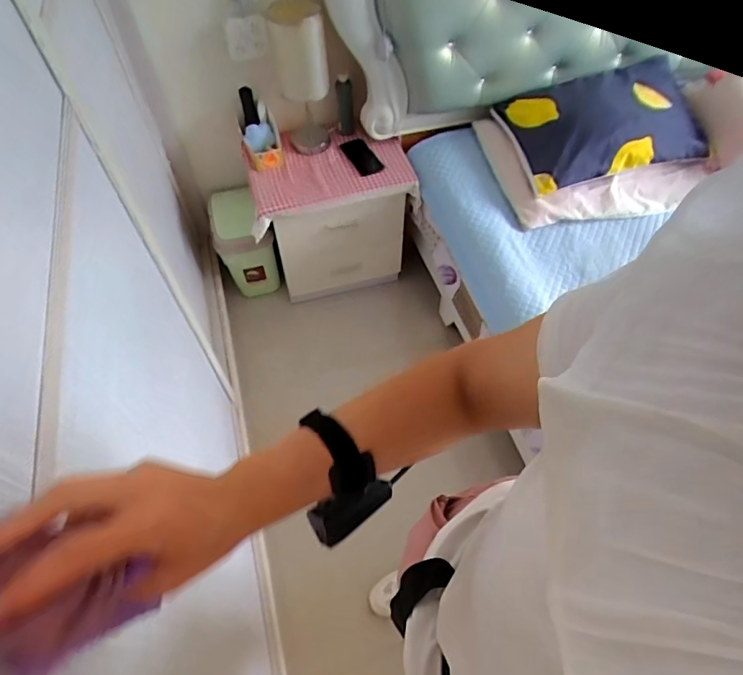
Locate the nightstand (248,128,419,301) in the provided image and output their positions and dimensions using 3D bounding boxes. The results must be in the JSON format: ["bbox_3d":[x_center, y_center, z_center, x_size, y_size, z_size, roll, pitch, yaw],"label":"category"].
[{"bbox_3d":[-0.129,-0.380,1.601,0.443,0.438,0.281,-17,64,-12],"label":"nightstand"}]

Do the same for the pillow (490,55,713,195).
[{"bbox_3d":[0.643,-0.654,1.472,0.577,0.136,0.432,-12,63,-9],"label":"pillow"}]

